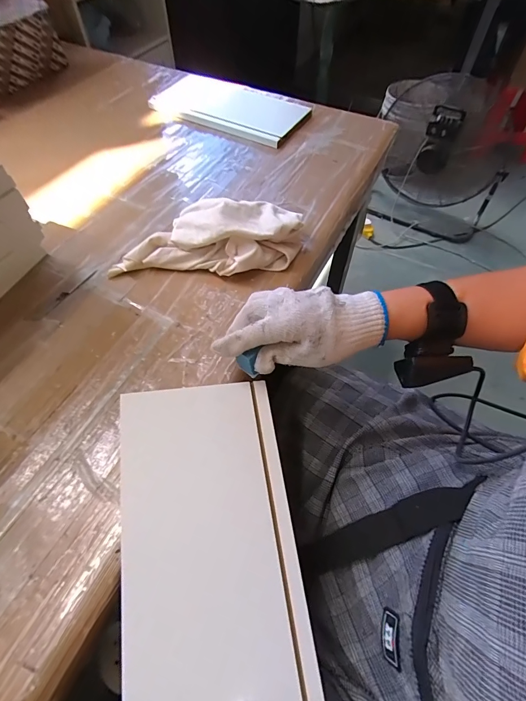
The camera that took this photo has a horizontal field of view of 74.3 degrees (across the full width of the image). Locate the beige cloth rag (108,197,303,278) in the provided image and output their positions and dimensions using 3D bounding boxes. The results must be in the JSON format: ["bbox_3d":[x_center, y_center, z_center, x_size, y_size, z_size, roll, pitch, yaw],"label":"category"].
[{"bbox_3d":[-0.072,-0.146,0.453,0.247,0.059,0.096,-4,57,-3],"label":"beige cloth rag"}]

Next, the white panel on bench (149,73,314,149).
[{"bbox_3d":[-0.066,-0.505,0.716,0.311,0.017,0.174,27,60,16],"label":"white panel on bench"}]

